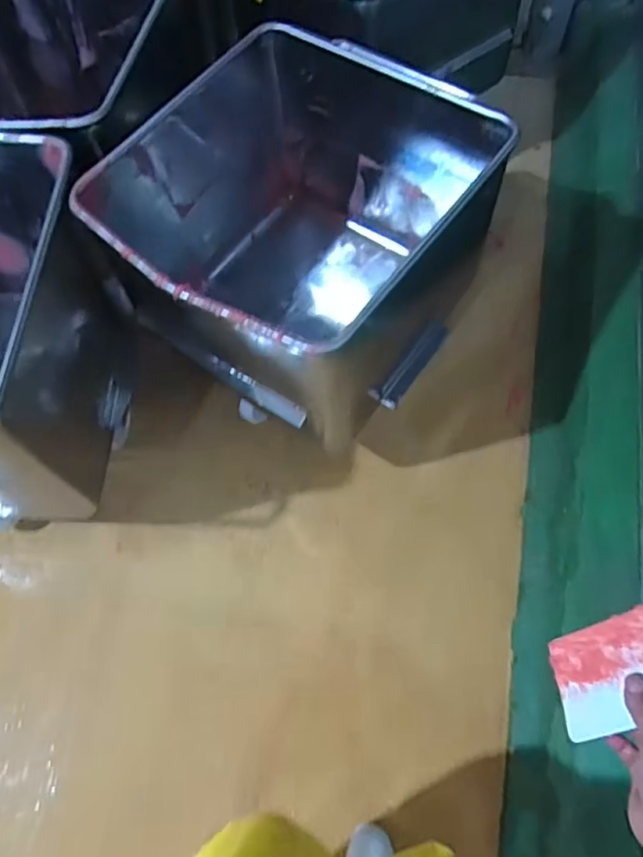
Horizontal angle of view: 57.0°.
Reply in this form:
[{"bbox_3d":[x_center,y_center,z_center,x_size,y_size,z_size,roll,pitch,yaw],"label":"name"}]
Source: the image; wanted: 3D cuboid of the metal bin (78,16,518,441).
[{"bbox_3d":[-0.051,-0.394,1.430,0.743,0.636,0.720,-41,69,-18],"label":"metal bin"}]

